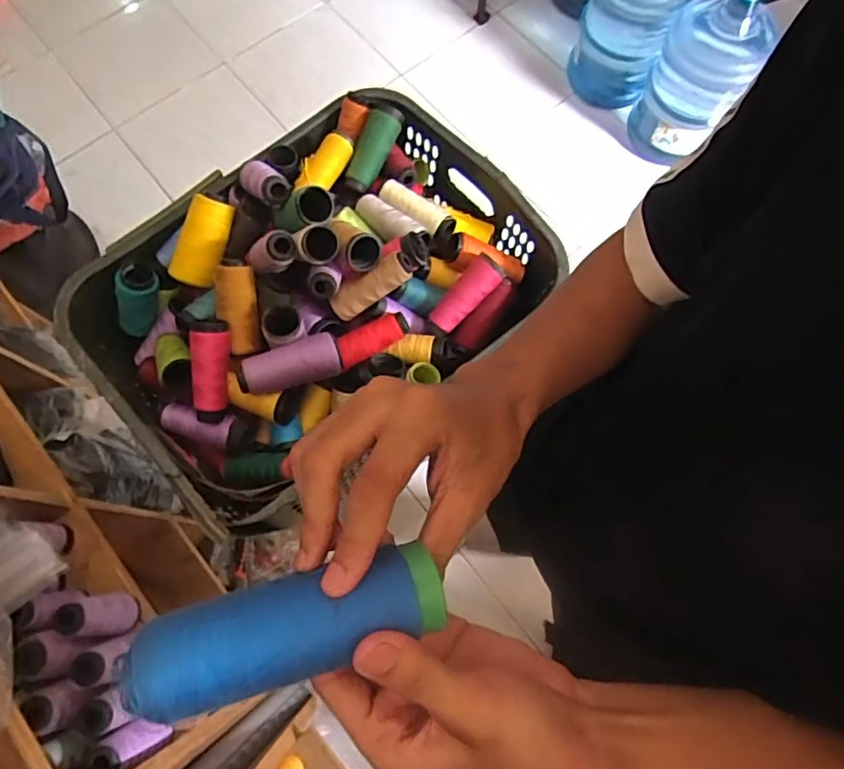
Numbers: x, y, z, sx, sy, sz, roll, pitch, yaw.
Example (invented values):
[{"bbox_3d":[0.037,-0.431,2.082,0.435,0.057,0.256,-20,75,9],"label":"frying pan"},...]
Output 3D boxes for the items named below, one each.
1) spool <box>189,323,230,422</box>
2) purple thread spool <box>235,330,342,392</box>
[{"bbox_3d":[-0.241,-0.015,0.651,0.046,0.036,0.118,8,107,2],"label":"spool"},{"bbox_3d":[-0.156,-0.022,0.661,0.122,0.058,0.053,-13,73,-4],"label":"purple thread spool"}]

